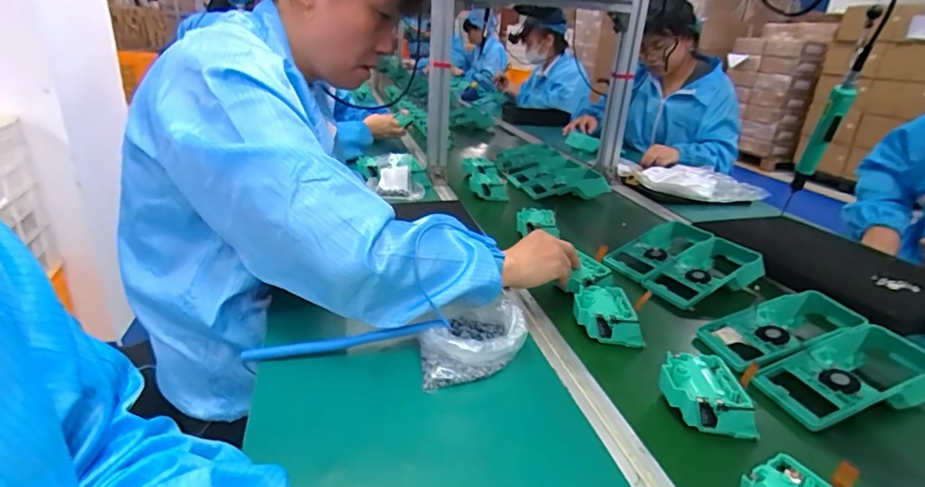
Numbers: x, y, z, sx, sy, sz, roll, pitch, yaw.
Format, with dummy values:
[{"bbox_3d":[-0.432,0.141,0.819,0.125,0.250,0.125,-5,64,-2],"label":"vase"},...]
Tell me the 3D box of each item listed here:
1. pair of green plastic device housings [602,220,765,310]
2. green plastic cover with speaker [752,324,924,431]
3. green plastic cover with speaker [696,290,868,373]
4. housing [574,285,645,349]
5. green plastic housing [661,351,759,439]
[{"bbox_3d":[0.346,0.023,0.769,0.207,0.049,0.192,-12,29,-29],"label":"pair of green plastic device housings"},{"bbox_3d":[0.412,0.135,0.519,0.190,0.040,0.081,-4,26,-16],"label":"green plastic cover with speaker"},{"bbox_3d":[0.393,0.101,0.597,0.187,0.038,0.089,-4,26,-16],"label":"green plastic cover with speaker"},{"bbox_3d":[0.171,0.089,0.603,0.068,0.042,0.080,-1,25,-9],"label":"housing"},{"bbox_3d":[0.233,0.145,0.479,0.071,0.034,0.075,2,25,-3],"label":"green plastic housing"}]

